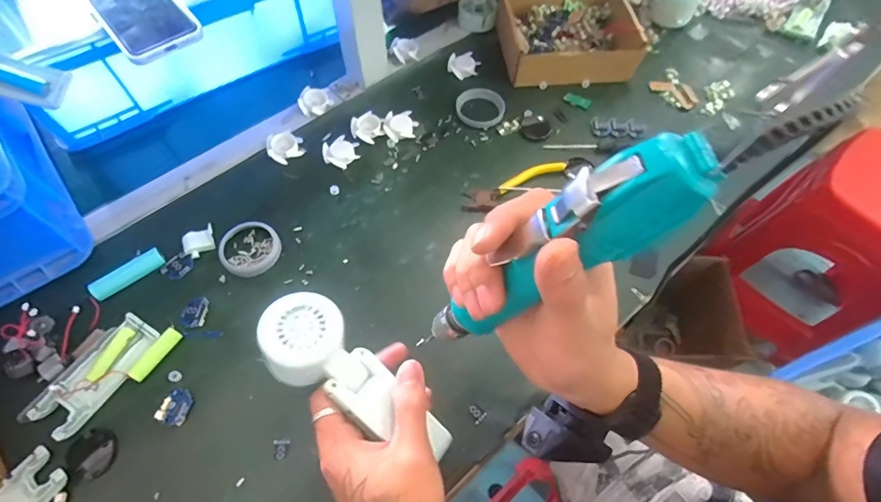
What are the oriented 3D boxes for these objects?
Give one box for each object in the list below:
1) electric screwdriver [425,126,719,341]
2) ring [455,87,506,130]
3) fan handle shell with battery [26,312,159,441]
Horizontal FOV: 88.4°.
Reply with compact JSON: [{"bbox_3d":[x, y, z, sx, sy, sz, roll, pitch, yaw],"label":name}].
[{"bbox_3d":[0.051,0.004,0.224,0.029,0.165,0.035,7,54,-41],"label":"electric screwdriver"},{"bbox_3d":[0.051,-0.178,0.560,0.058,0.014,0.057,1,62,-1],"label":"ring"},{"bbox_3d":[-0.292,0.105,0.387,0.042,0.015,0.103,31,65,14],"label":"fan handle shell with battery"}]

